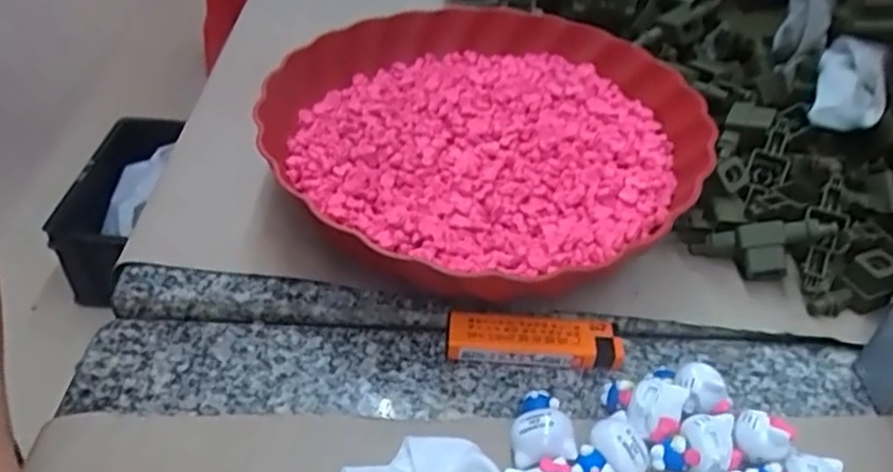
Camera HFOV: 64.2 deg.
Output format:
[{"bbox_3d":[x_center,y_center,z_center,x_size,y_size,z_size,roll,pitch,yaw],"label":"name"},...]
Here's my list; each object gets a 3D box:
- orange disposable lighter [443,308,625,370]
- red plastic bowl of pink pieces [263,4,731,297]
[{"bbox_3d":[0.041,0.049,0.332,0.079,0.014,0.021,2,42,-1],"label":"orange disposable lighter"},{"bbox_3d":[0.023,-0.060,0.414,0.232,0.043,0.228,2,42,-2],"label":"red plastic bowl of pink pieces"}]

